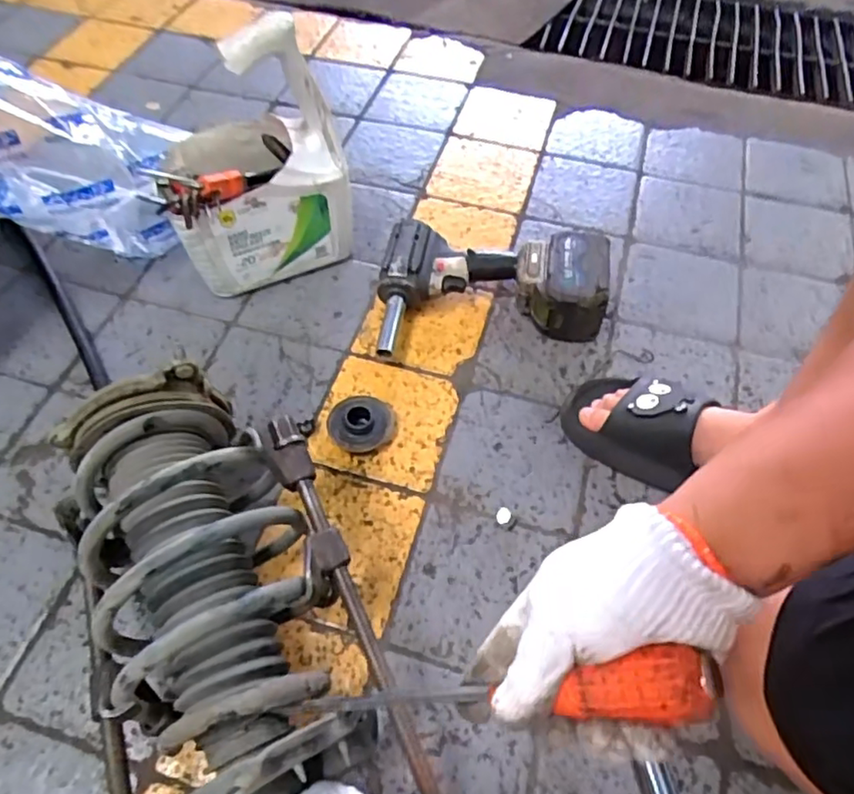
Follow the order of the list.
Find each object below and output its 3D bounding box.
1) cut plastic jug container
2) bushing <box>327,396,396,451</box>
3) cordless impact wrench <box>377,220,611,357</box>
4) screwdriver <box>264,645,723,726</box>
[{"bbox_3d":[-0.218,-0.281,0.748,0.210,0.292,0.145,-26,60,-15],"label":"cut plastic jug container"},{"bbox_3d":[-0.073,0.026,0.690,0.074,0.030,0.069,0,58,0],"label":"bushing"},{"bbox_3d":[0.080,-0.134,0.768,0.276,0.086,0.183,1,56,1],"label":"cordless impact wrench"},{"bbox_3d":[0.017,0.170,0.355,0.287,0.024,0.027,-24,43,38],"label":"screwdriver"}]

